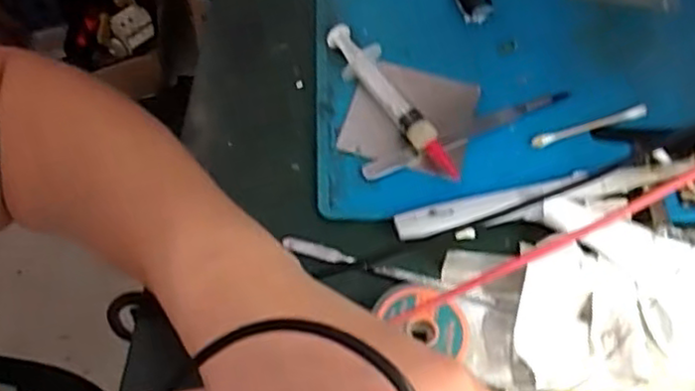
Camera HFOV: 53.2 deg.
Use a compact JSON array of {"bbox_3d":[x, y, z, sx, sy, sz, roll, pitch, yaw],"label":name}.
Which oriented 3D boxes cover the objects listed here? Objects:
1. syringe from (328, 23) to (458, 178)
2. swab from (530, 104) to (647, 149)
[{"bbox_3d":[0.024,-0.052,0.374,0.020,0.015,0.110,-29,63,-17],"label":"syringe"},{"bbox_3d":[0.134,-0.039,0.379,0.074,0.004,0.008,-19,60,-11],"label":"swab"}]

